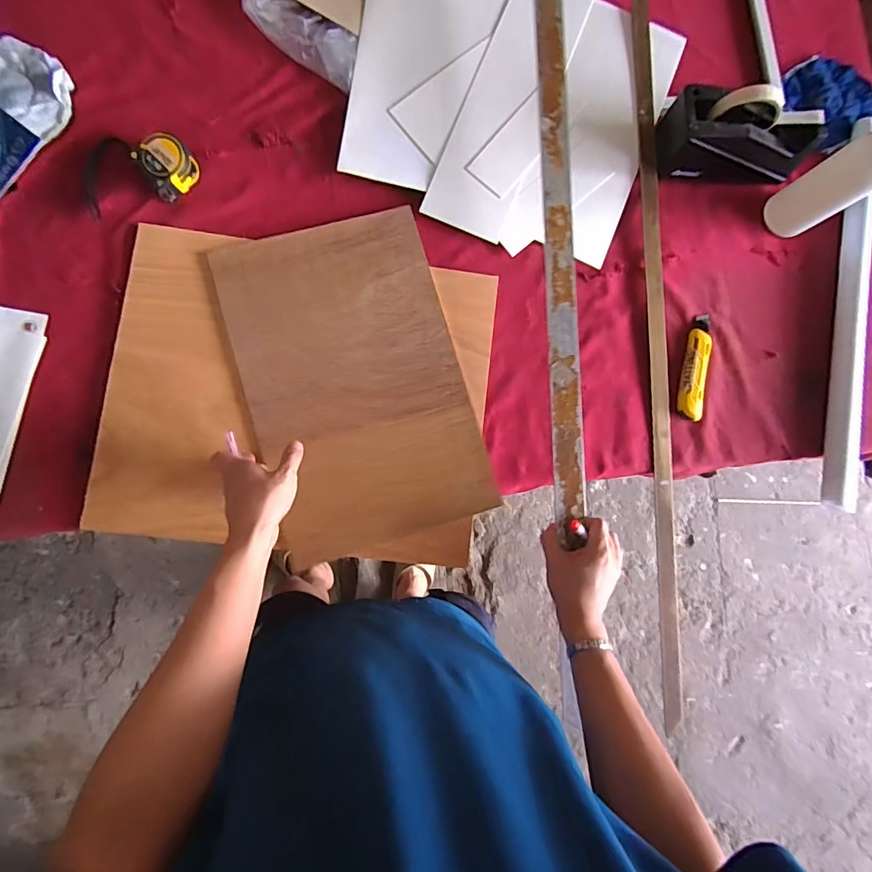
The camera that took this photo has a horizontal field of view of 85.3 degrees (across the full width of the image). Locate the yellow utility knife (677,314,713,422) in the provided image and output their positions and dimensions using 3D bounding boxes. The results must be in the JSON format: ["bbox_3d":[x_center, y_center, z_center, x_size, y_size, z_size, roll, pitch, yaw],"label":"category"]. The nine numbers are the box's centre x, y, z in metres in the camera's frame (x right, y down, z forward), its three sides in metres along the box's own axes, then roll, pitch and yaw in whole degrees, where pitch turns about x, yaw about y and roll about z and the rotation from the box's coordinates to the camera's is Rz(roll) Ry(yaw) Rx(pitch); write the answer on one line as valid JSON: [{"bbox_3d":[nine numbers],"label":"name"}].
[{"bbox_3d":[0.365,-0.099,0.662,0.032,0.014,0.153,15,83,-4],"label":"yellow utility knife"}]

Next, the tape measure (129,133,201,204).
[{"bbox_3d":[-0.347,-0.349,0.612,0.062,0.038,0.060,1,85,-5],"label":"tape measure"}]

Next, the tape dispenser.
[{"bbox_3d":[0.420,-0.411,0.654,0.208,0.099,0.078,8,84,-5],"label":"tape dispenser"}]

